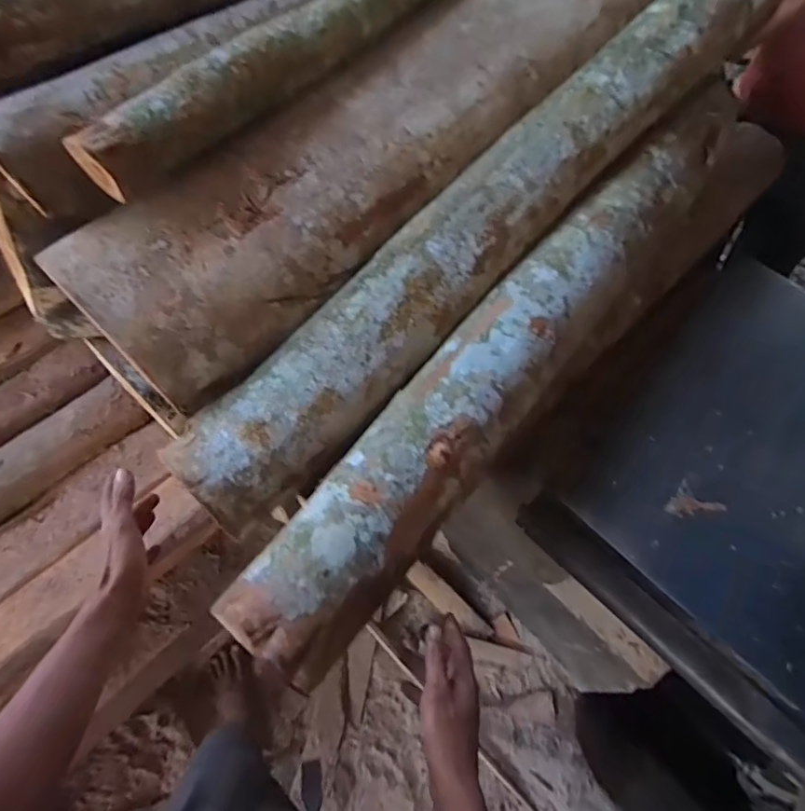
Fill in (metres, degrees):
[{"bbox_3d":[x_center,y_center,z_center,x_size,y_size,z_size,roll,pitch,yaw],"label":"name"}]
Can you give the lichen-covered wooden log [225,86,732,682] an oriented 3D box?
[{"bbox_3d":[0.194,-0.120,0.709,0.128,0.107,1.059,37,66,15],"label":"lichen-covered wooden log"}]

